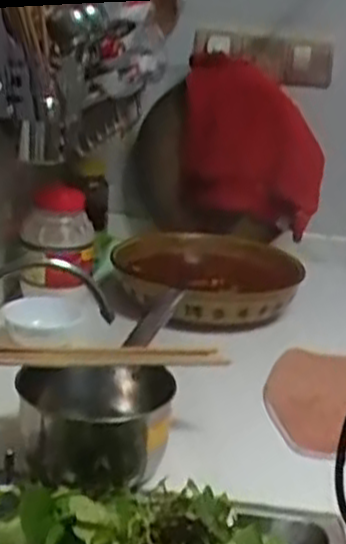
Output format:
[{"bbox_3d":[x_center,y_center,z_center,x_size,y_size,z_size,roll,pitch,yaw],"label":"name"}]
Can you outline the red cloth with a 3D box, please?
[{"bbox_3d":[0.150,-0.234,1.455,0.261,0.307,0.149,8,18,11],"label":"red cloth"}]

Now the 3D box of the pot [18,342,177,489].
[{"bbox_3d":[-0.079,0.148,0.812,0.146,0.095,0.149,6,18,3],"label":"pot"}]

